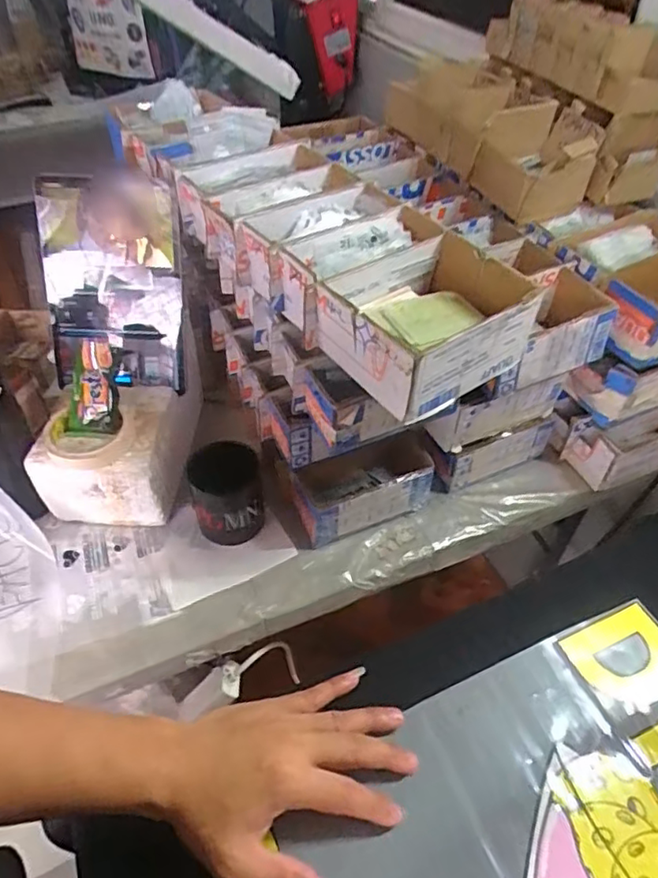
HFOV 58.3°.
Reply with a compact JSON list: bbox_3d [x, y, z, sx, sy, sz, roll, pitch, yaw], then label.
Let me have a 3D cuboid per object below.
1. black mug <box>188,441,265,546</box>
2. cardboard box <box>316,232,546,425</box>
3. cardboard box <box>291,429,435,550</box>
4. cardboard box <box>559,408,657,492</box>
[{"bbox_3d":[-0.117,0.059,0.678,0.077,0.113,0.082,-9,48,-10],"label":"black mug"},{"bbox_3d":[0.088,-0.105,0.543,0.165,0.085,0.130,-27,54,-24],"label":"cardboard box"},{"bbox_3d":[0.038,0.057,0.708,0.172,0.073,0.086,-15,49,-15],"label":"cardboard box"},{"bbox_3d":[0.390,0.005,0.757,0.165,0.080,0.070,-14,49,-14],"label":"cardboard box"}]

